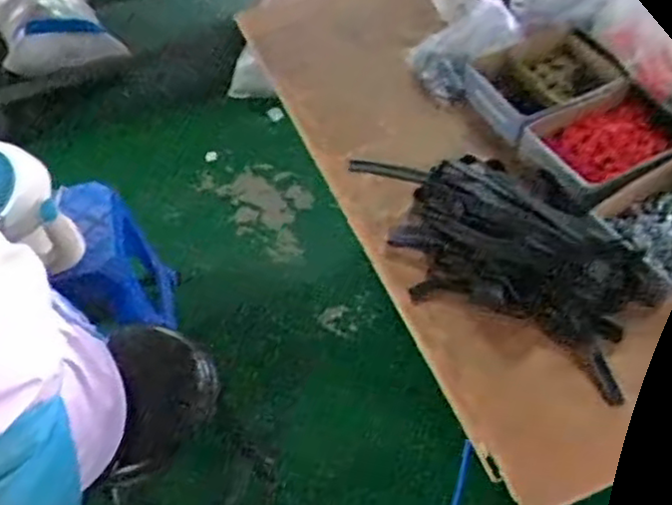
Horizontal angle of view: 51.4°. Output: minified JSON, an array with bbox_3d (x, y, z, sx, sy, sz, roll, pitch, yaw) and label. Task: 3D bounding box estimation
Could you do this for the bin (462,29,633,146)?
[{"bbox_3d":[0.337,-0.282,1.141,0.245,0.069,0.140,-26,56,-15],"label":"bin"}]

